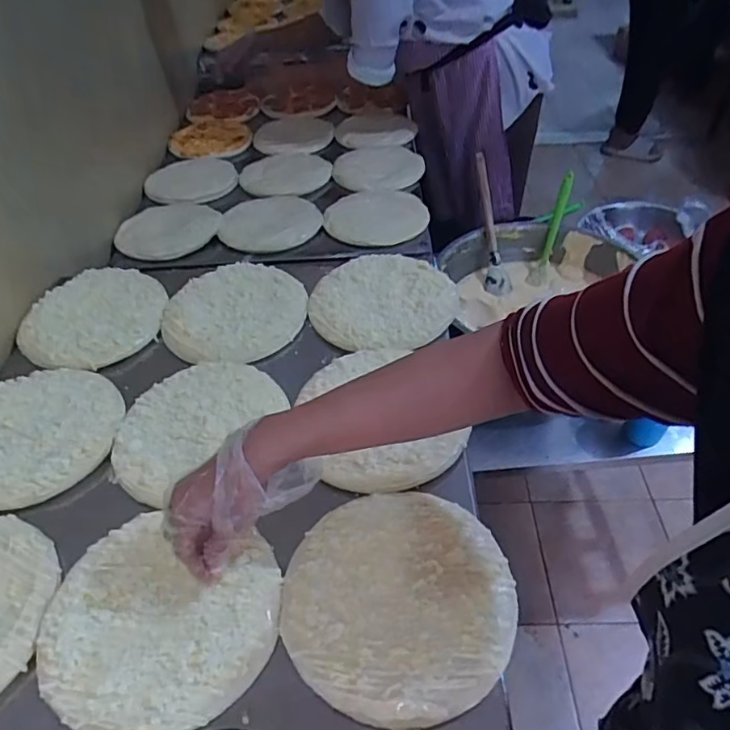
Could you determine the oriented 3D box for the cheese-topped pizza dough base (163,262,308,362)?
[{"bbox_3d":[-0.184,-0.082,0.803,0.192,0.013,0.193,-2,44,2],"label":"cheese-topped pizza dough base"}]

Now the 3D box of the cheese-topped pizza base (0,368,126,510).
[{"bbox_3d":[-0.394,0.076,0.672,0.201,0.025,0.192,-2,44,2],"label":"cheese-topped pizza base"}]

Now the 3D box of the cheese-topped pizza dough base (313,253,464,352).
[{"bbox_3d":[0.027,-0.089,0.792,0.185,0.030,0.181,-2,44,2],"label":"cheese-topped pizza dough base"}]

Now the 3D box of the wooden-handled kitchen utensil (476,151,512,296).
[{"bbox_3d":[0.235,-0.264,1.092,0.050,0.262,0.030,-16,19,-11],"label":"wooden-handled kitchen utensil"}]

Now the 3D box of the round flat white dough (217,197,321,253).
[{"bbox_3d":[-0.182,-0.284,1.119,0.190,0.035,0.188,-2,44,2],"label":"round flat white dough"}]

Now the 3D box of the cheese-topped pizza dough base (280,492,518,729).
[{"bbox_3d":[0.027,0.198,0.501,0.197,0.013,0.193,-6,44,-2],"label":"cheese-topped pizza dough base"}]

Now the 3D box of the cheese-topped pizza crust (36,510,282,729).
[{"bbox_3d":[-0.180,0.224,0.507,0.199,0.015,0.177,1,44,5],"label":"cheese-topped pizza crust"}]

